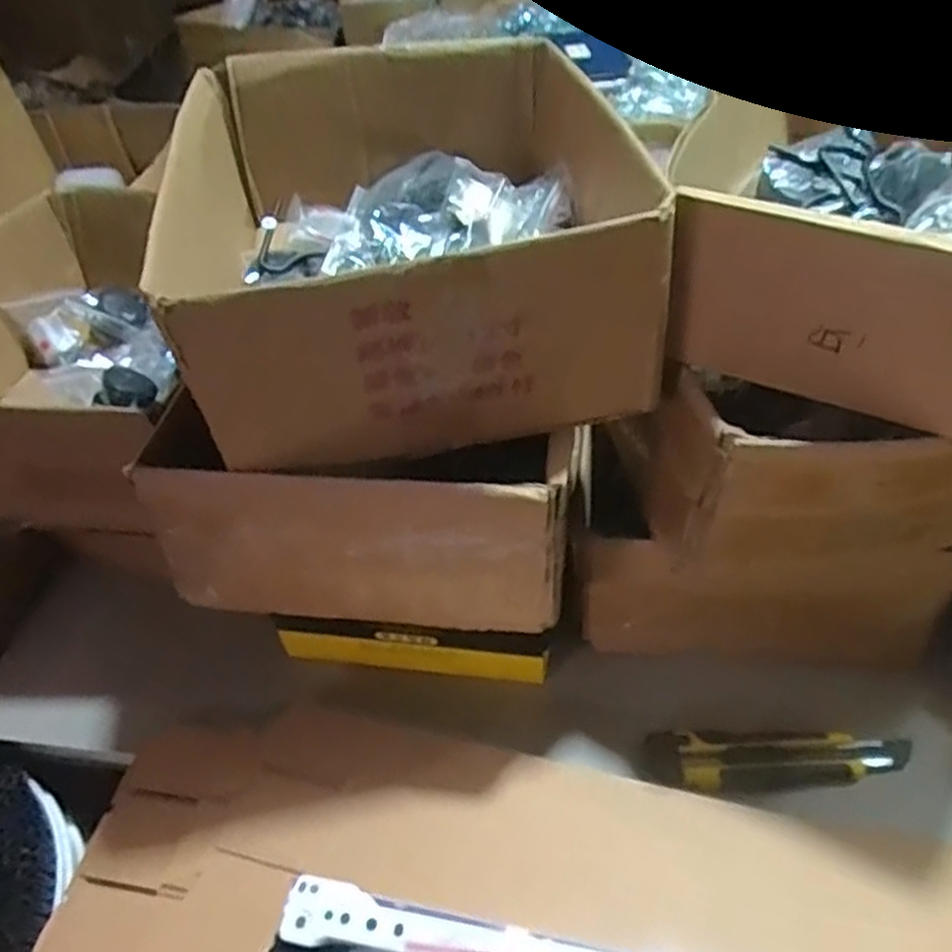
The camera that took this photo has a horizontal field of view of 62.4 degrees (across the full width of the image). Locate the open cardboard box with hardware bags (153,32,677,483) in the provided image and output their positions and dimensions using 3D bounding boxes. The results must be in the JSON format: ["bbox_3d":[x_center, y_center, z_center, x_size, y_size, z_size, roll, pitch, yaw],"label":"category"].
[{"bbox_3d":[-0.047,-0.169,0.516,0.253,0.116,0.323,-11,45,-3],"label":"open cardboard box with hardware bags"}]

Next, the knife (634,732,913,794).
[{"bbox_3d":[0.202,0.194,0.528,0.176,0.015,0.041,-3,45,5],"label":"knife"}]

